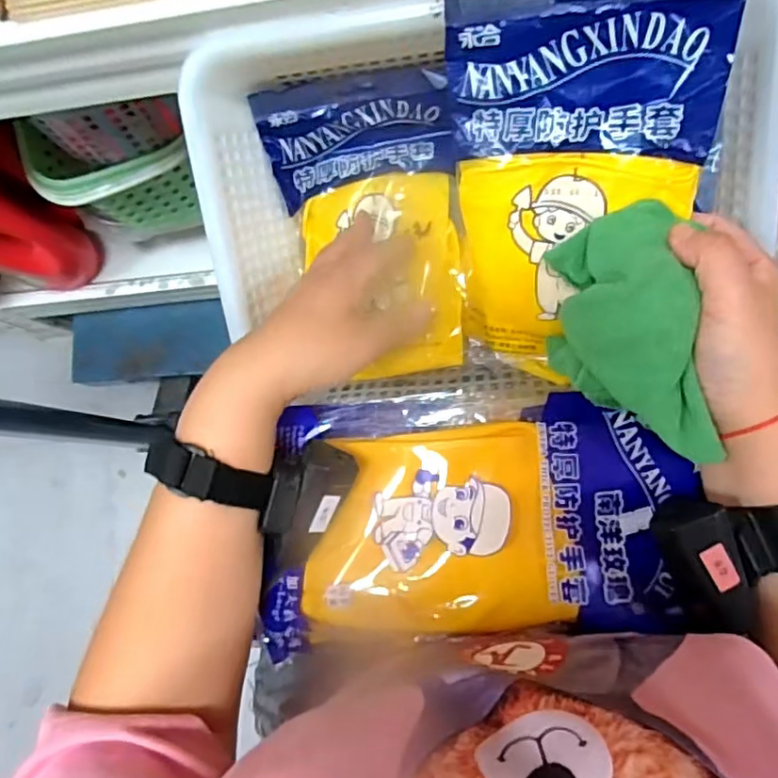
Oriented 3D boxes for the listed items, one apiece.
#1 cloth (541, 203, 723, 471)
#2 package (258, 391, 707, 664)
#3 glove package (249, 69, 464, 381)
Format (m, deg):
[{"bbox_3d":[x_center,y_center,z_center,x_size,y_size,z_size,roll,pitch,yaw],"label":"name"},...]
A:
[{"bbox_3d":[0.125,-0.027,0.315,0.070,0.043,0.131,-10,83,7],"label":"cloth"},{"bbox_3d":[0.049,0.082,0.369,0.250,0.032,0.150,-3,84,8],"label":"package"},{"bbox_3d":[-0.014,-0.111,0.420,0.129,0.071,0.193,-7,83,7],"label":"glove package"}]

